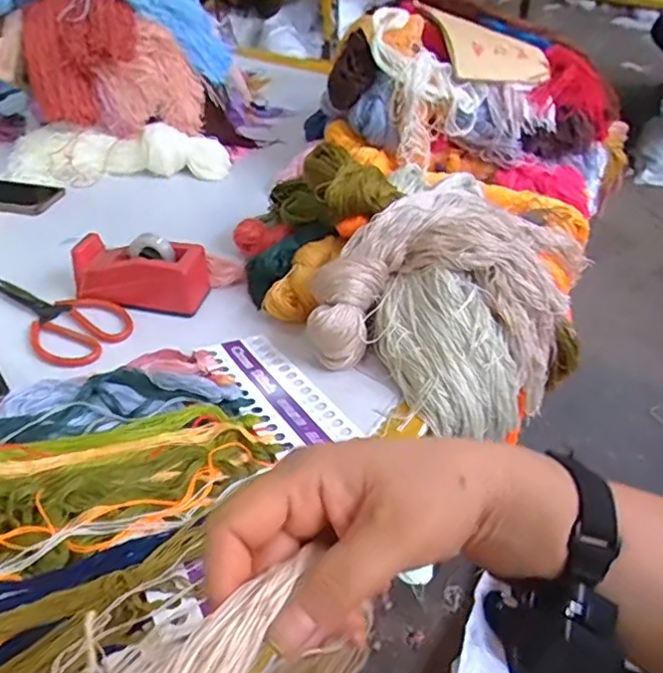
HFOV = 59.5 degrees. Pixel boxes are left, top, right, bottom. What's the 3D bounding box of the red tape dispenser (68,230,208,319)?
[{"bbox_3d":[-0.222,-0.078,0.679,0.148,0.064,0.074,10,41,10],"label":"red tape dispenser"}]

